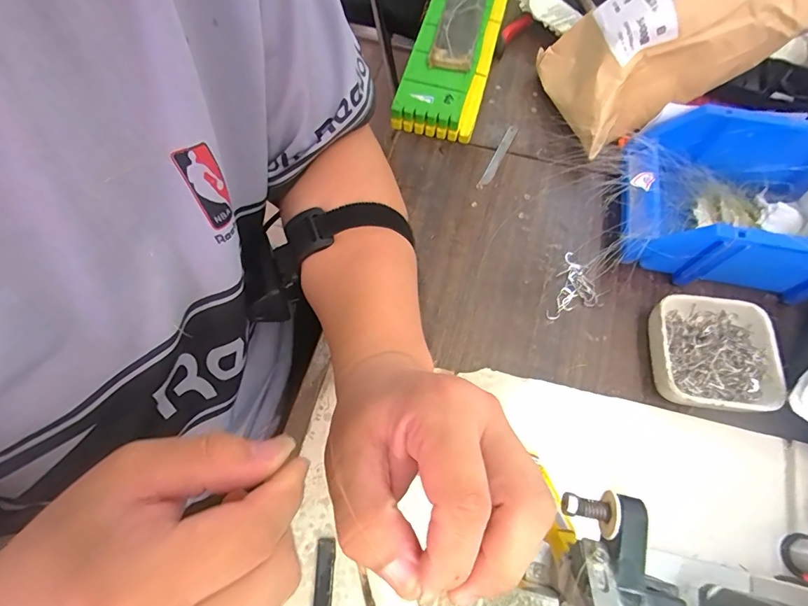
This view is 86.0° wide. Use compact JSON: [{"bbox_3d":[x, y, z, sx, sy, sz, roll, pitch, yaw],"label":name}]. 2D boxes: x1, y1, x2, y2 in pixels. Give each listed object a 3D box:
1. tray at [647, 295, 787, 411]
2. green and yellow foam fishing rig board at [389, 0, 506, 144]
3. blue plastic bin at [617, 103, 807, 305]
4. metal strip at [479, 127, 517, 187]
[{"bbox_3d":[0.228,0.038,0.324,0.088,0.034,0.080,6,67,3],"label":"tray"},{"bbox_3d":[0.069,-0.324,0.480,0.079,0.036,0.344,14,68,6],"label":"green and yellow foam fishing rig board"},{"bbox_3d":[0.270,-0.078,0.348,0.186,0.078,0.127,10,68,4],"label":"blue plastic bin"},{"bbox_3d":[0.090,-0.141,0.413,0.010,0.004,0.077,25,70,10],"label":"metal strip"}]

